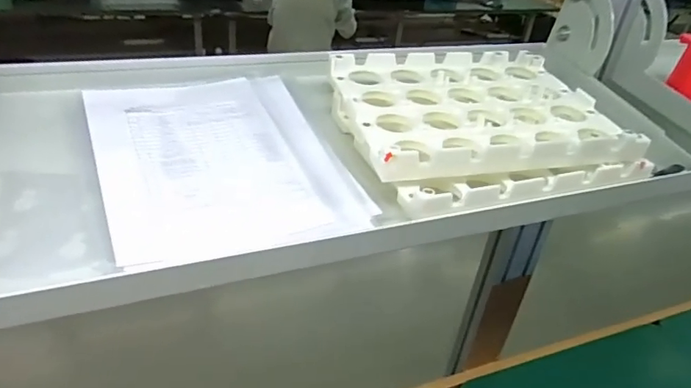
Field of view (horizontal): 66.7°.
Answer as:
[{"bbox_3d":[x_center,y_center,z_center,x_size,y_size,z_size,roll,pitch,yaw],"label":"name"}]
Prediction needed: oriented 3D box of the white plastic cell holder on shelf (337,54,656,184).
[{"bbox_3d":[0.115,-0.076,0.471,0.233,0.034,0.179,-5,35,-18],"label":"white plastic cell holder on shelf"}]

